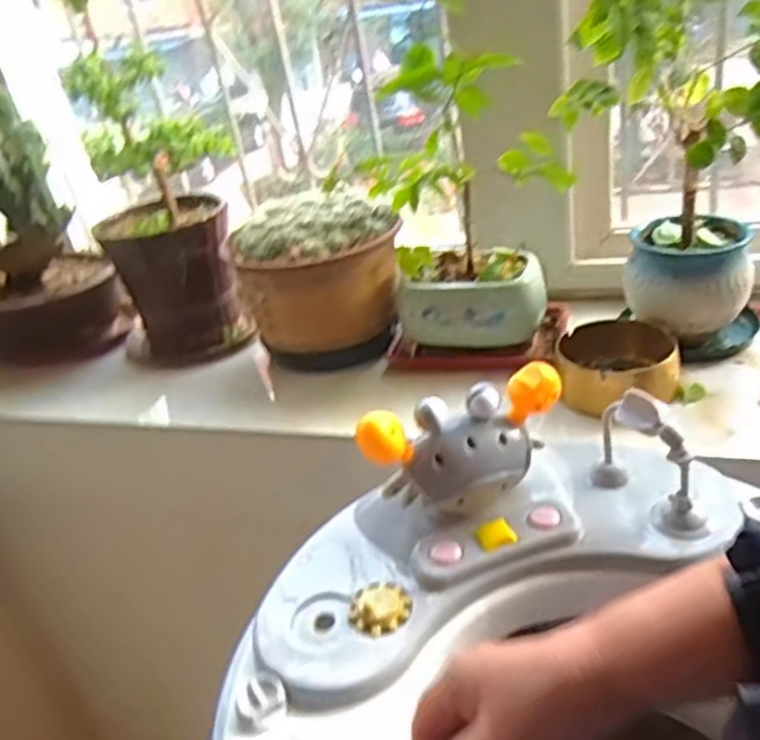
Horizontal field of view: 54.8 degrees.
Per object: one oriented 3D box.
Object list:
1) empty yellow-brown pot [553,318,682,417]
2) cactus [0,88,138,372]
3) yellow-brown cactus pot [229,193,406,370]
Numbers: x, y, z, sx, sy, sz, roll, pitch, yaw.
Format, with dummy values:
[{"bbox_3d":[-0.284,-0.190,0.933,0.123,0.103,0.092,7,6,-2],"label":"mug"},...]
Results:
[{"bbox_3d":[0.280,-0.003,0.870,0.140,0.055,0.136,4,30,15],"label":"empty yellow-brown pot"},{"bbox_3d":[-0.585,-0.191,1.181,0.222,0.404,0.232,-29,37,-36],"label":"cactus"},{"bbox_3d":[-0.086,-0.123,1.034,0.222,0.201,0.173,-10,29,-9],"label":"yellow-brown cactus pot"}]

